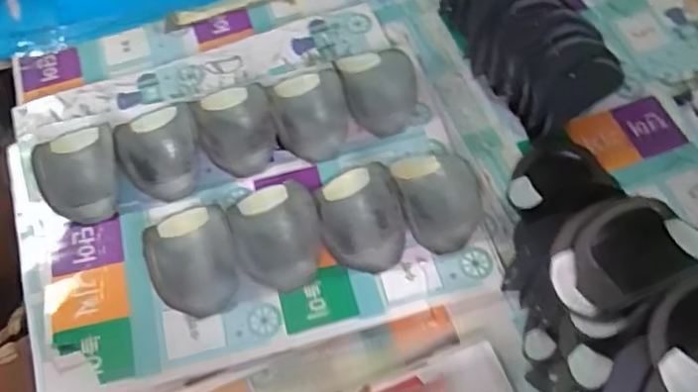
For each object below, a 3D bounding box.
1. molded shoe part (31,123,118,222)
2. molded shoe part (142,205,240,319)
[{"bbox_3d":[-0.350,-0.034,0.807,0.096,0.032,0.143,-9,61,-5],"label":"molded shoe part"},{"bbox_3d":[-0.185,0.072,0.741,0.101,0.040,0.138,-15,62,-8],"label":"molded shoe part"}]

